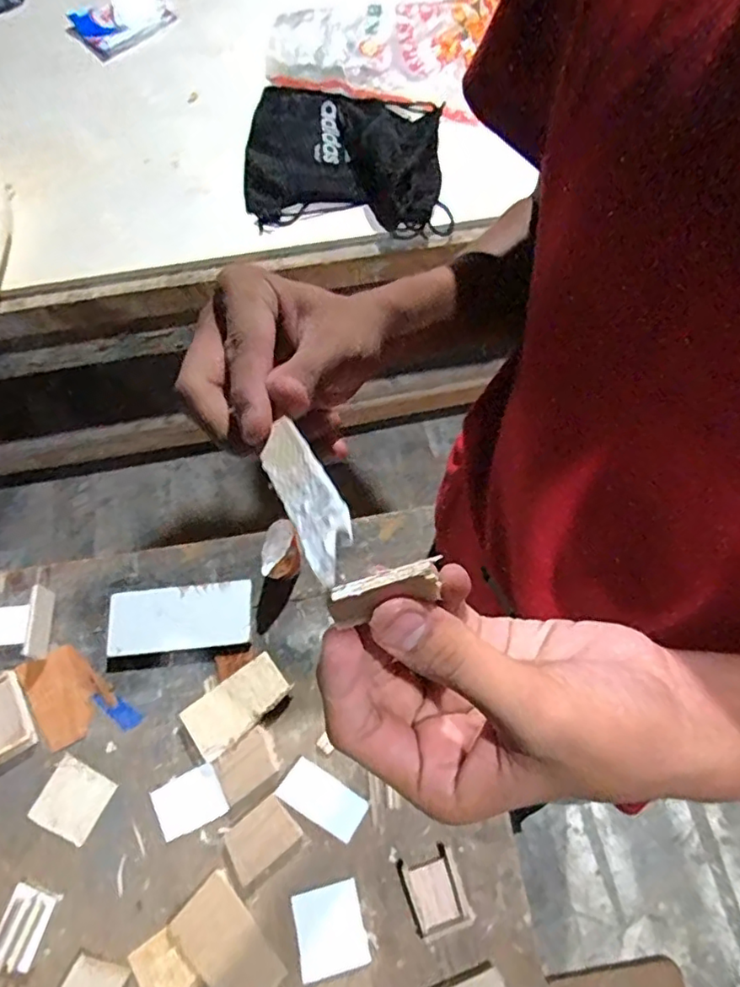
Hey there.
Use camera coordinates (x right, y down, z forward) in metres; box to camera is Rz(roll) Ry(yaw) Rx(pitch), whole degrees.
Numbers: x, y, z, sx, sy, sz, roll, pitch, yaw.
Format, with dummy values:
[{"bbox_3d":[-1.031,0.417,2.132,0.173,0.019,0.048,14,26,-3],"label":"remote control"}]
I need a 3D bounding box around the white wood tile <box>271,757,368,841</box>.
[{"bbox_3d":[-0.050,0.323,0.627,0.089,0.017,0.045,29,69,14],"label":"white wood tile"}]

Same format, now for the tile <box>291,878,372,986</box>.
[{"bbox_3d":[-0.039,0.433,0.587,0.065,0.004,0.073,-14,66,-4],"label":"tile"}]

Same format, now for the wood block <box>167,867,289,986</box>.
[{"bbox_3d":[-0.140,0.446,0.583,0.114,0.005,0.071,40,72,18],"label":"wood block"}]

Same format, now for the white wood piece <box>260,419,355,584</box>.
[{"bbox_3d":[-0.022,-0.001,0.203,0.019,0.004,0.075,-43,43,8],"label":"white wood piece"}]

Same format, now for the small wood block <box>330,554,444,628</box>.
[{"bbox_3d":[0.005,0.031,0.188,0.038,0.014,0.010,-24,66,1],"label":"small wood block"}]

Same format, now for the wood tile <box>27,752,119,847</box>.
[{"bbox_3d":[-0.323,0.332,0.640,0.069,0.008,0.068,26,69,13],"label":"wood tile"}]

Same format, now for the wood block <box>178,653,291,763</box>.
[{"bbox_3d":[-0.149,0.236,0.661,0.116,0.027,0.061,-37,69,-14],"label":"wood block"}]

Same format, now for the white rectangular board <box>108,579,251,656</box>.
[{"bbox_3d":[-0.223,0.147,0.700,0.163,0.023,0.070,-6,65,-1],"label":"white rectangular board"}]

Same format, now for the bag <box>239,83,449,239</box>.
[{"bbox_3d":[-0.046,-0.575,1.020,0.340,0.057,0.313,-4,65,0],"label":"bag"}]

